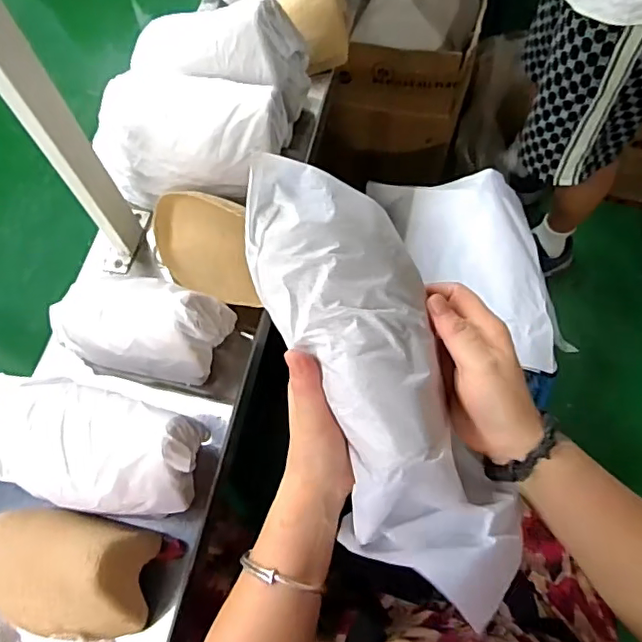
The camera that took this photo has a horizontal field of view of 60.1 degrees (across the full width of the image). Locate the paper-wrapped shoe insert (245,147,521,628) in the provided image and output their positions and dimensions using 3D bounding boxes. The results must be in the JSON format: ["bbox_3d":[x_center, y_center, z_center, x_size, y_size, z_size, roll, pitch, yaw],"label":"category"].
[{"bbox_3d":[0.036,0.031,0.367,0.104,0.068,0.290,-24,92,-8],"label":"paper-wrapped shoe insert"}]

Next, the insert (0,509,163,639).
[{"bbox_3d":[-0.231,0.220,0.484,0.157,0.095,0.092,7,65,6],"label":"insert"}]

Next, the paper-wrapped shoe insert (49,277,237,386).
[{"bbox_3d":[-0.197,-0.007,0.567,0.202,0.106,0.091,10,65,8],"label":"paper-wrapped shoe insert"}]

